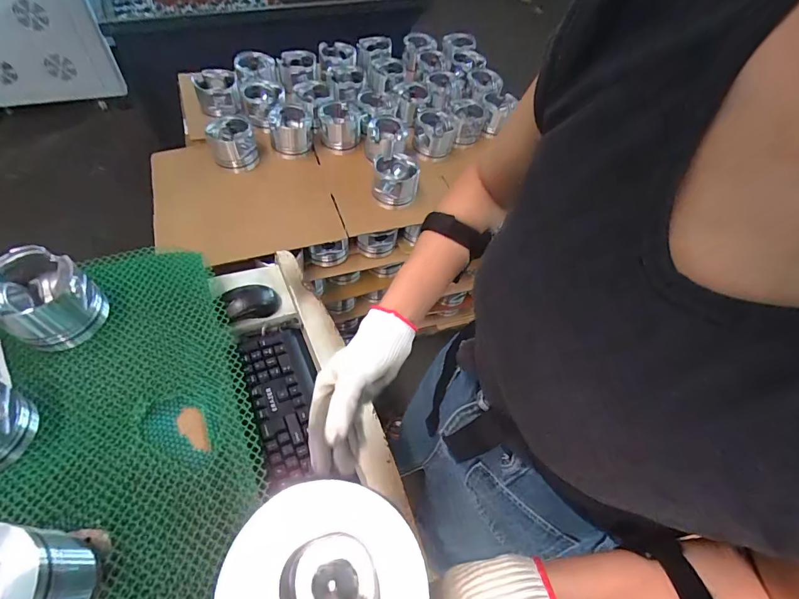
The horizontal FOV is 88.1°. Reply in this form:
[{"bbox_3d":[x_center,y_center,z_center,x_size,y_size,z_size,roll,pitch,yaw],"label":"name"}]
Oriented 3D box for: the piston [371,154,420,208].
[{"bbox_3d":[-0.008,-0.299,1.028,0.110,0.078,0.119,4,62,2],"label":"piston"}]

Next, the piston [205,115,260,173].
[{"bbox_3d":[-0.418,-0.390,1.032,0.108,0.088,0.110,0,62,0],"label":"piston"}]

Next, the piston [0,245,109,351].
[{"bbox_3d":[-0.478,0.002,0.559,0.091,0.114,0.111,24,65,12],"label":"piston"}]

